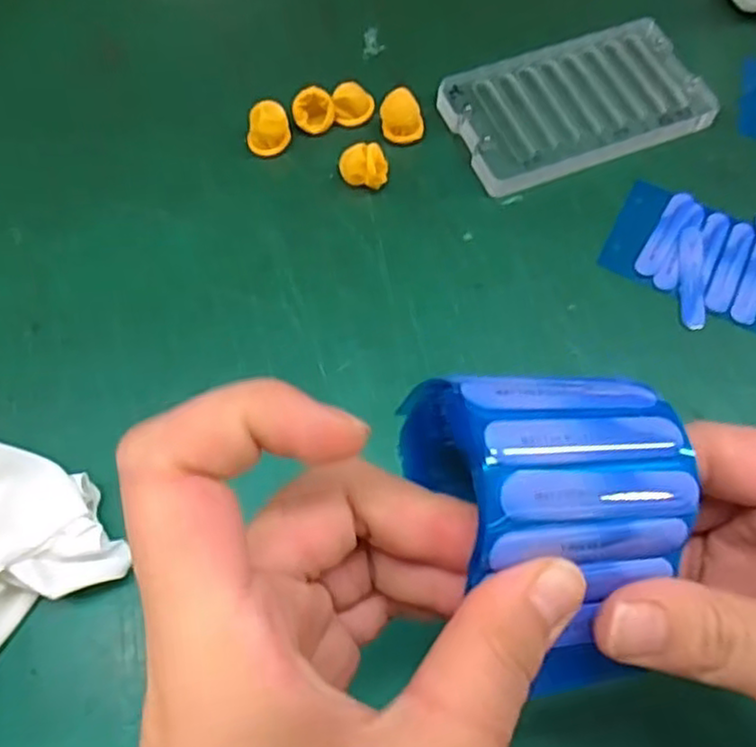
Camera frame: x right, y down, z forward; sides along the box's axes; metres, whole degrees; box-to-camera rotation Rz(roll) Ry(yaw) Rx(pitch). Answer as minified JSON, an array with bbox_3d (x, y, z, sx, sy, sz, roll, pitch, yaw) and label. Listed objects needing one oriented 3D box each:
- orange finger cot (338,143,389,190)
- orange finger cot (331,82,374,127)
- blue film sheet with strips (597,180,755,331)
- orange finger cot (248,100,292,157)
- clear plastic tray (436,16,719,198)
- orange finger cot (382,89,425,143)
[{"bbox_3d":[-0.006,-0.094,0.323,0.022,0.019,0.015,-2,65,-2],"label":"orange finger cot"},{"bbox_3d":[-0.012,-0.130,0.341,0.020,0.016,0.012,-9,65,-5],"label":"orange finger cot"},{"bbox_3d":[0.153,-0.049,0.313,0.095,0.004,0.064,25,67,11],"label":"blue film sheet with strips"},{"bbox_3d":[-0.051,-0.115,0.331,0.015,0.020,0.018,27,68,11],"label":"orange finger cot"},{"bbox_3d":[0.099,-0.131,0.346,0.123,0.013,0.074,-21,67,-10],"label":"clear plastic tray"},{"bbox_3d":[0.012,-0.122,0.336,0.021,0.020,0.016,2,65,0],"label":"orange finger cot"}]

